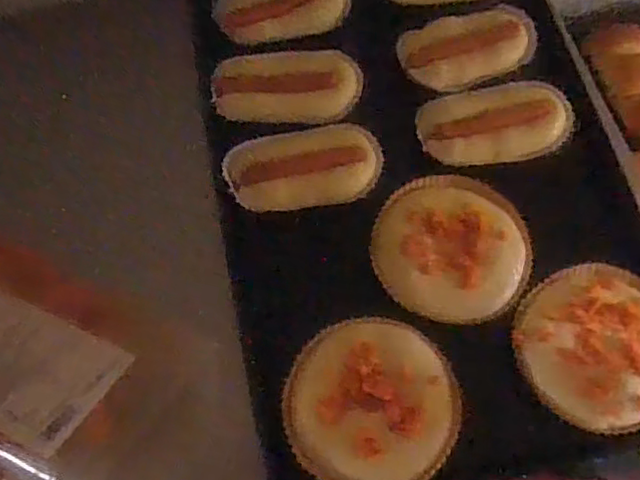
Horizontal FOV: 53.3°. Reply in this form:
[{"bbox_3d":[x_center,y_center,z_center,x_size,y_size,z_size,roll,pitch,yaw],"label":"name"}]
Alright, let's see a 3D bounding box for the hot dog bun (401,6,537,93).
[{"bbox_3d":[0.166,-0.211,0.701,0.161,0.030,0.077,-21,70,-9],"label":"hot dog bun"}]

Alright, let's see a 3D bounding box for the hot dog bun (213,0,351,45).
[{"bbox_3d":[-0.042,-0.267,0.733,0.152,0.040,0.065,-9,69,-6],"label":"hot dog bun"}]

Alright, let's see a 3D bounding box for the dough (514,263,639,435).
[{"bbox_3d":[0.249,0.090,0.579,0.134,0.020,0.151,17,68,4],"label":"dough"}]

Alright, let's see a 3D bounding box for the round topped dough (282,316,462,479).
[{"bbox_3d":[0.045,0.142,0.557,0.148,0.017,0.150,0,68,0],"label":"round topped dough"}]

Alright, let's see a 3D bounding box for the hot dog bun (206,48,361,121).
[{"bbox_3d":[-0.034,-0.165,0.682,0.155,0.033,0.067,-7,68,-3],"label":"hot dog bun"}]

